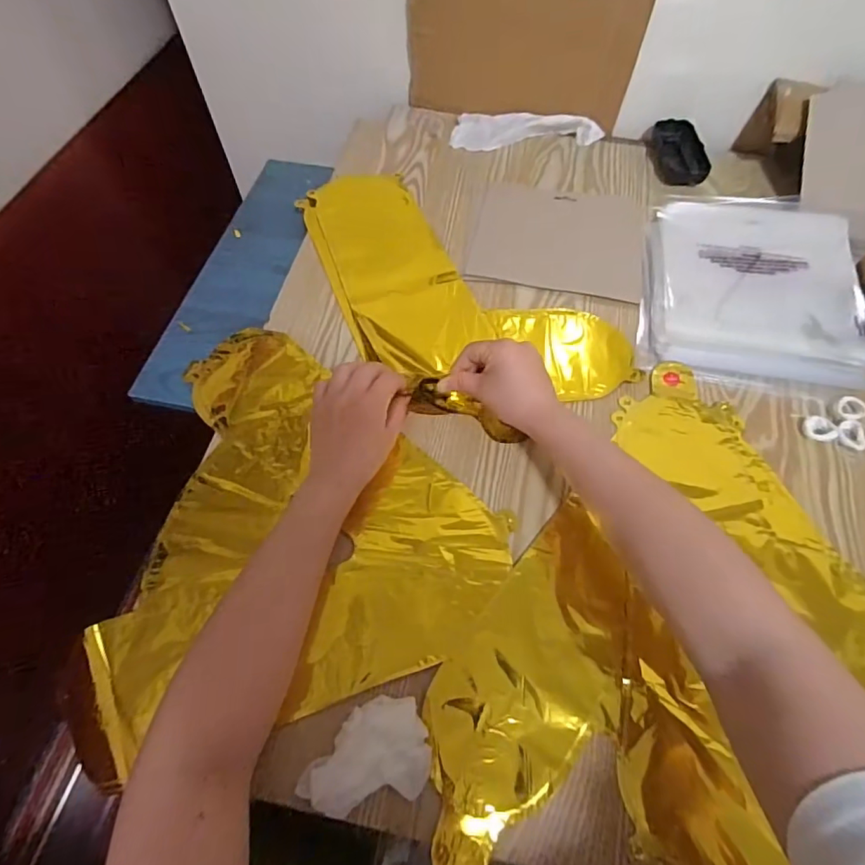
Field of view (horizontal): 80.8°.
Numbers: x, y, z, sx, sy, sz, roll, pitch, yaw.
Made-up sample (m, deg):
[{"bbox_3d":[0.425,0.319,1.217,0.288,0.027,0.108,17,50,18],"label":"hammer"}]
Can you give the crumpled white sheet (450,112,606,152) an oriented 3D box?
[{"bbox_3d":[0.125,-0.402,0.671,0.195,0.024,0.064,0,61,-1],"label":"crumpled white sheet"}]

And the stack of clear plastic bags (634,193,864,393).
[{"bbox_3d":[0.346,-0.169,0.548,0.223,0.026,0.271,11,62,5],"label":"stack of clear plastic bags"}]

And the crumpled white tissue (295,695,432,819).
[{"bbox_3d":[-0.046,0.216,0.341,0.085,0.014,0.059,-10,62,-6],"label":"crumpled white tissue"}]

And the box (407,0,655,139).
[{"bbox_3d":[0.106,-0.475,0.622,0.278,0.177,0.018,13,62,6],"label":"box"}]

